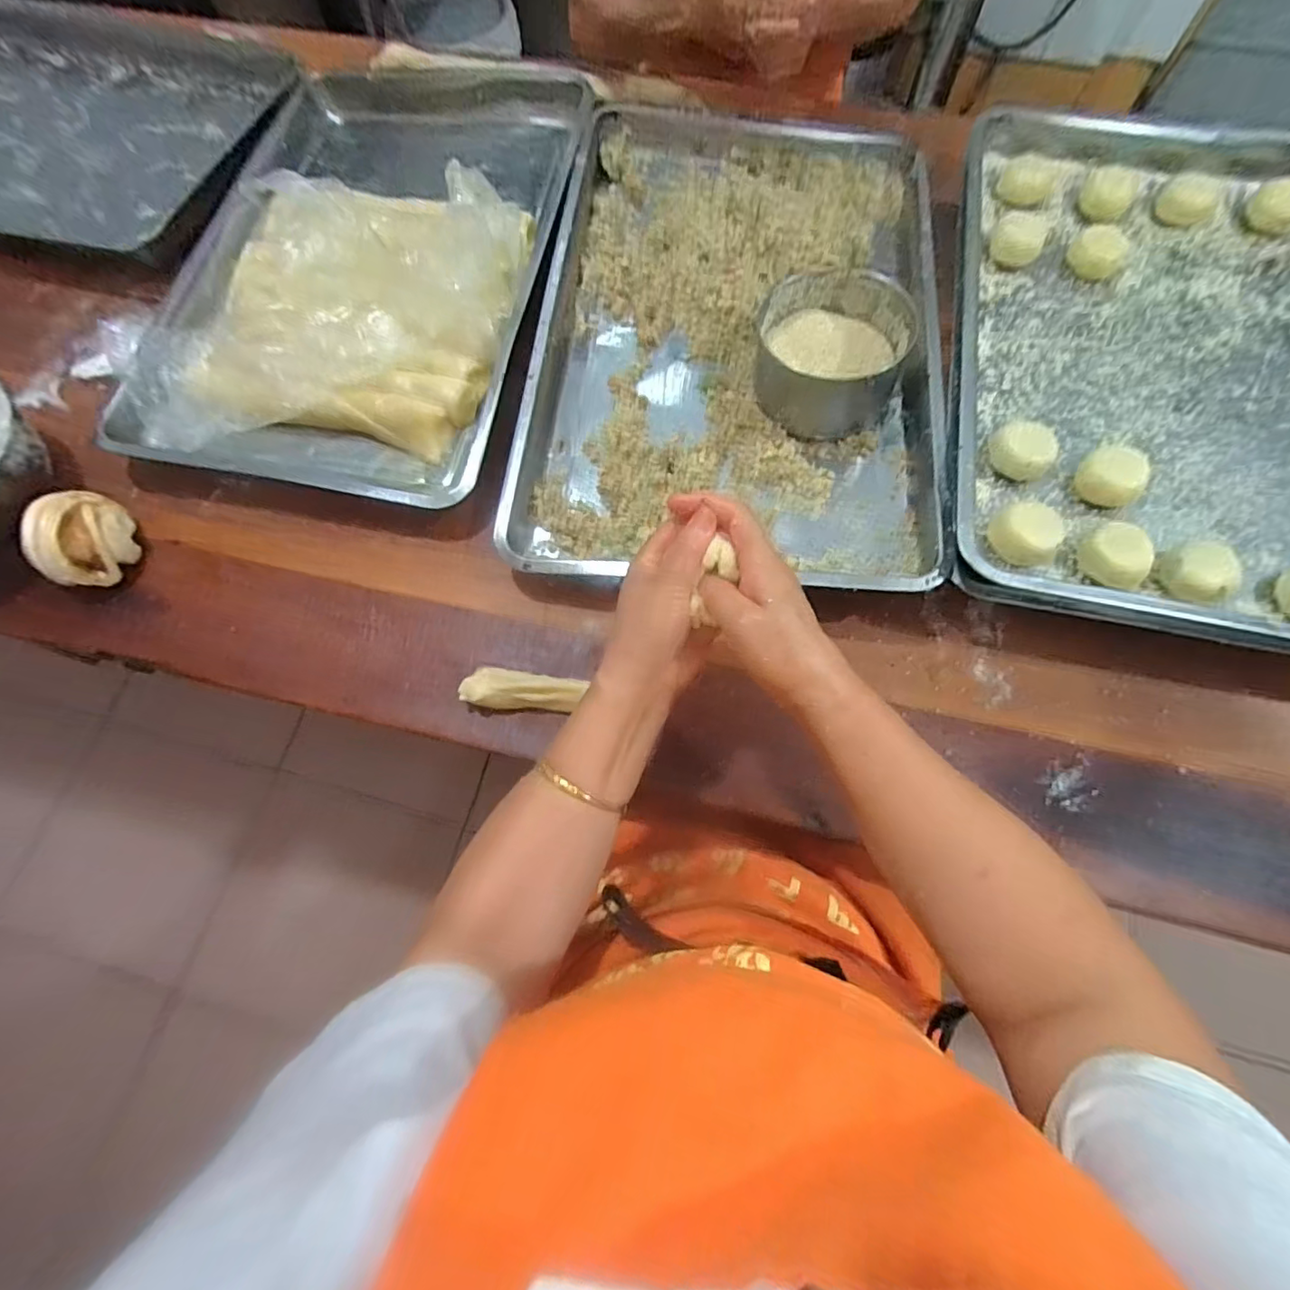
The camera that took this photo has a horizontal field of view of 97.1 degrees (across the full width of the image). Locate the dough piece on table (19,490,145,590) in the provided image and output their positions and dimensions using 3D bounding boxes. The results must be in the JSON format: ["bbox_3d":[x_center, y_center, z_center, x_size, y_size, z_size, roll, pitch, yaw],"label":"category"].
[{"bbox_3d":[-0.532,-0.101,0.538,0.072,0.050,0.083,34,75,12],"label":"dough piece on table"}]

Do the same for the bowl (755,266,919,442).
[{"bbox_3d":[0.179,-0.281,0.551,0.135,0.071,0.139,-1,71,2],"label":"bowl"}]

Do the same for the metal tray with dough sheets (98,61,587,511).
[{"bbox_3d":[-0.308,-0.458,0.629,0.410,0.101,0.619,10,72,5],"label":"metal tray with dough sheets"}]

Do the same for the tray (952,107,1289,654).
[{"bbox_3d":[0.498,-0.284,0.546,0.398,0.059,0.608,12,72,6],"label":"tray"}]

